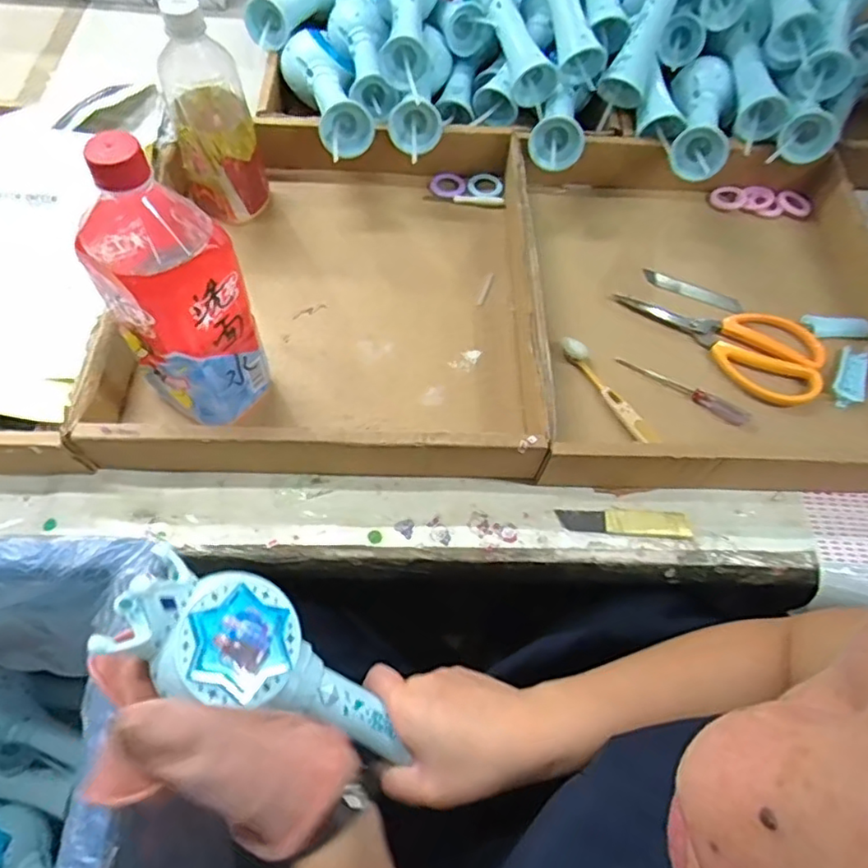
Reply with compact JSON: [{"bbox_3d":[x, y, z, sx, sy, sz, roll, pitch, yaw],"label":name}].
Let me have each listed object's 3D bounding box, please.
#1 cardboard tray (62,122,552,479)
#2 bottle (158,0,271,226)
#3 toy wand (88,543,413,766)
[{"bbox_3d":[-0.083,-0.141,0.549,0.341,0.058,0.369,3,61,-2],"label":"cardboard tray"},{"bbox_3d":[-0.201,-0.287,0.542,0.072,0.178,0.079,-17,64,-12],"label":"bottle"},{"bbox_3d":[-0.090,0.132,0.346,0.178,0.039,0.070,39,62,-19],"label":"toy wand"}]

